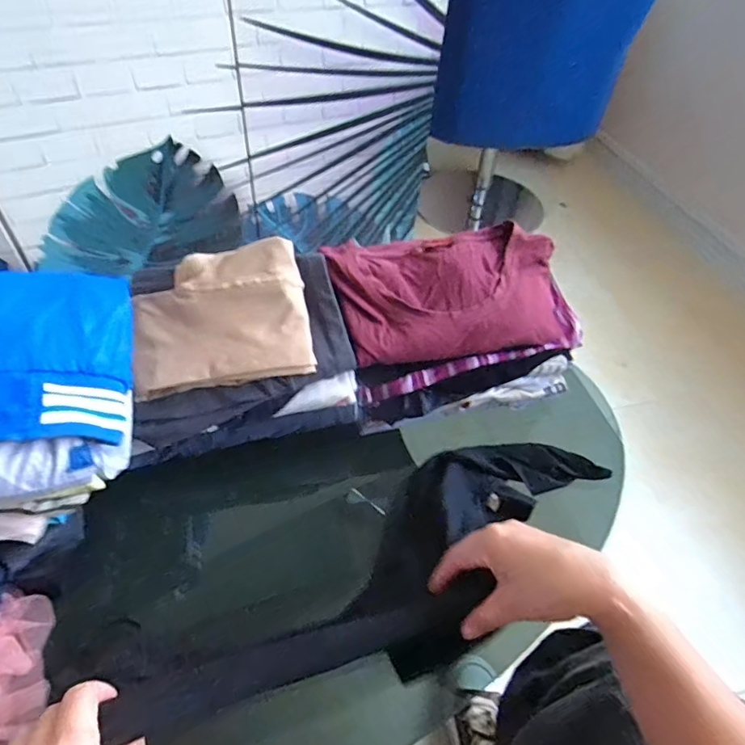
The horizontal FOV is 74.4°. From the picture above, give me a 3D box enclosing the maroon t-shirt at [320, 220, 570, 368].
[{"bbox_3d":[0.104,-0.099,0.606,0.300,0.082,0.151,-12,51,-15],"label":"maroon t-shirt"}]

